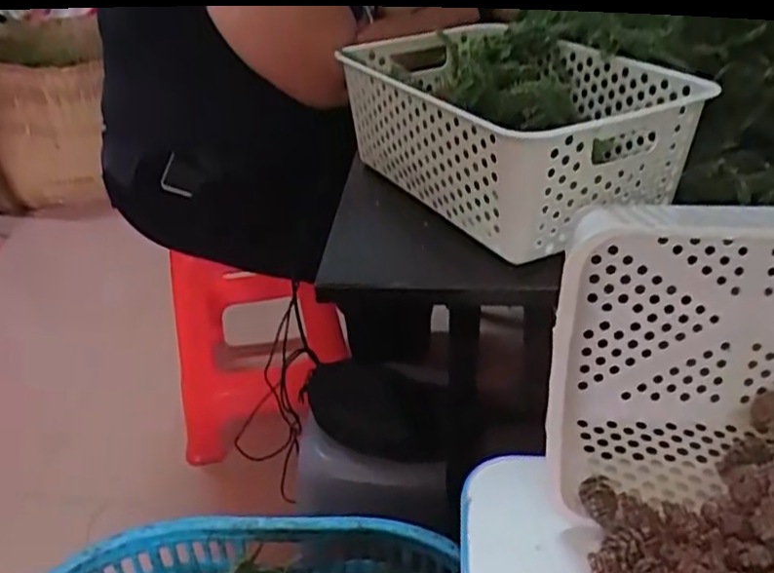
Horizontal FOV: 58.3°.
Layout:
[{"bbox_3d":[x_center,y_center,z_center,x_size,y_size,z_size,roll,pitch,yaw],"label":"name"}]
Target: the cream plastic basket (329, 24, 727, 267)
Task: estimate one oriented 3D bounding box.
[{"bbox_3d":[0.110,-0.151,0.637,0.212,0.106,0.303,-23,38,-29],"label":"cream plastic basket"}]

